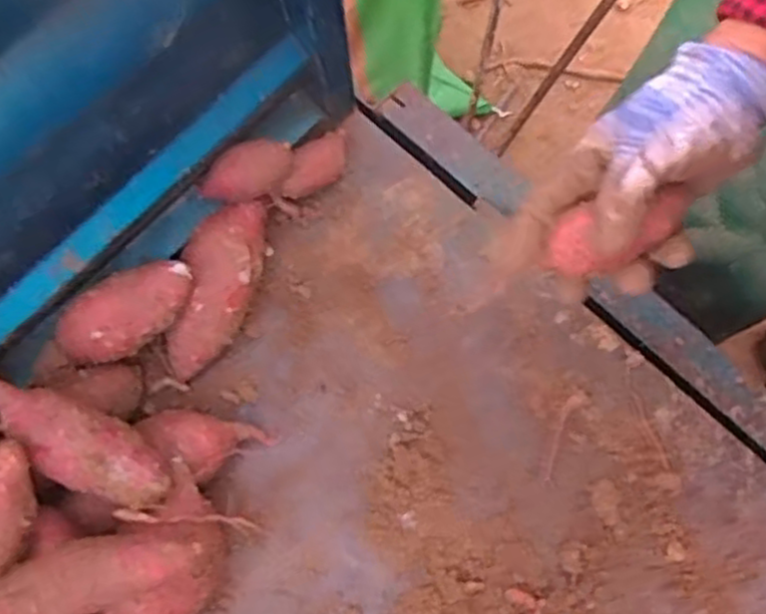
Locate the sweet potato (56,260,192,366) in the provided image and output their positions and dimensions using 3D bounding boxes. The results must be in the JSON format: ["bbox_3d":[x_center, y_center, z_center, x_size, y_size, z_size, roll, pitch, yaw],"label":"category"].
[{"bbox_3d":[-0.167,0.002,0.489,0.092,0.035,0.042,-34,77,-9],"label":"sweet potato"}]

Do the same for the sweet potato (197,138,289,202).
[{"bbox_3d":[-0.095,-0.093,0.520,0.065,0.035,0.028,-15,75,-4],"label":"sweet potato"}]

